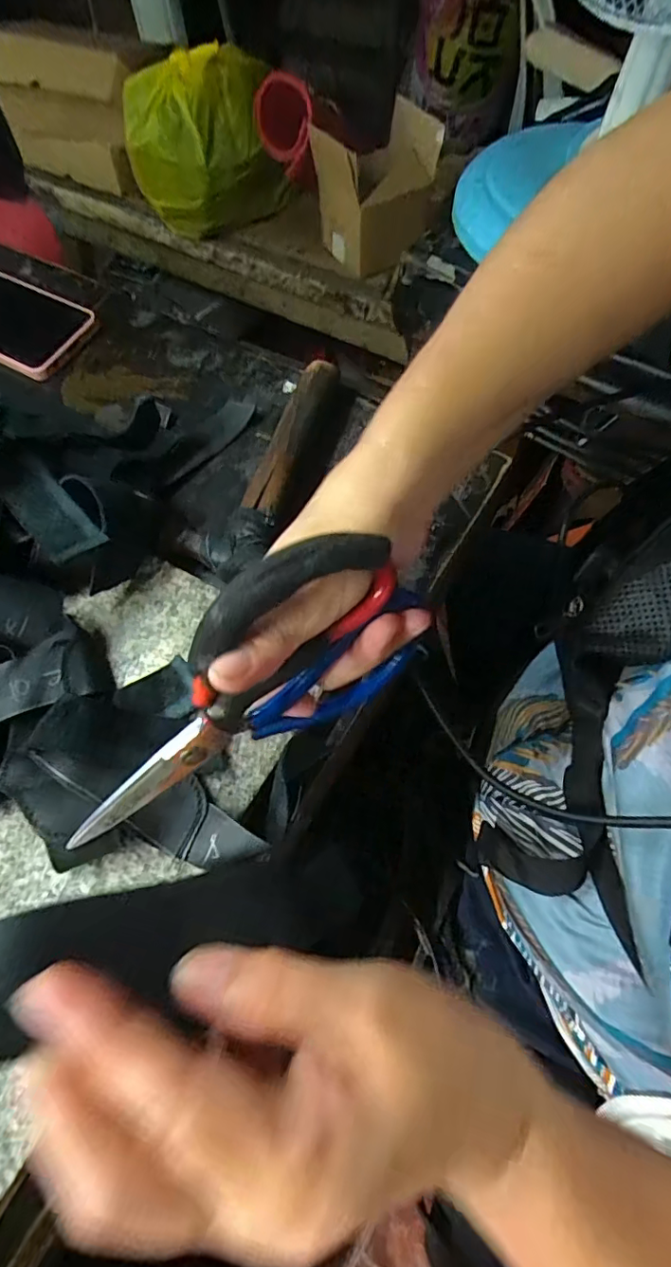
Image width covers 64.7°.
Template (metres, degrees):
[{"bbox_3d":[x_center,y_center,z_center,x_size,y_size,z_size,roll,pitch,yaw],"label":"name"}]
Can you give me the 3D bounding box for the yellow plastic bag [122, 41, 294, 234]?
[{"bbox_3d":[-0.219,-0.818,0.890,0.237,0.219,0.190,-14,65,-4],"label":"yellow plastic bag"}]

